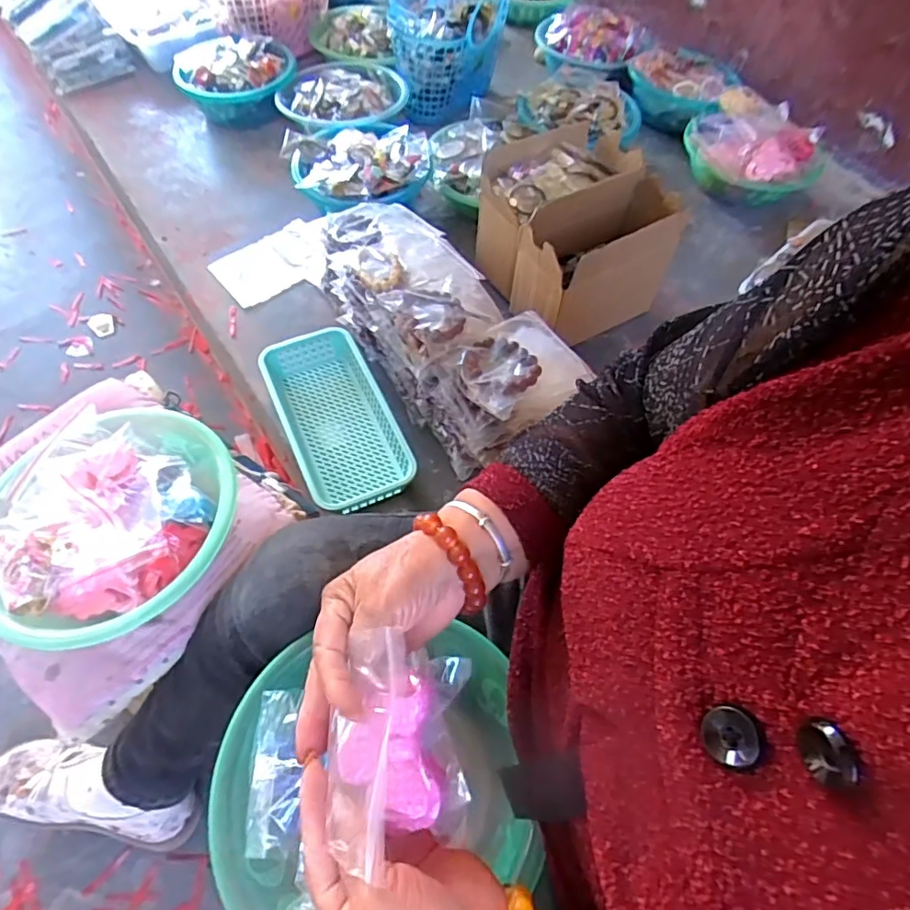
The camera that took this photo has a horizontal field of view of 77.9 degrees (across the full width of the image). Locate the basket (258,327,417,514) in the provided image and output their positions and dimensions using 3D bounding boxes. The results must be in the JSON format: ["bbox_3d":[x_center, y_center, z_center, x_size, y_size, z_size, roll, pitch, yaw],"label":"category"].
[{"bbox_3d":[-0.157,-0.048,0.738,0.130,0.050,0.272,-22,63,-15],"label":"basket"}]

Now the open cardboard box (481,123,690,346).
[{"bbox_3d":[0.169,-0.315,0.819,0.219,0.176,0.232,-21,62,-15],"label":"open cardboard box"}]

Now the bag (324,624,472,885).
[{"bbox_3d":[-0.028,0.159,0.312,0.075,0.031,0.103,7,67,-12],"label":"bag"}]

